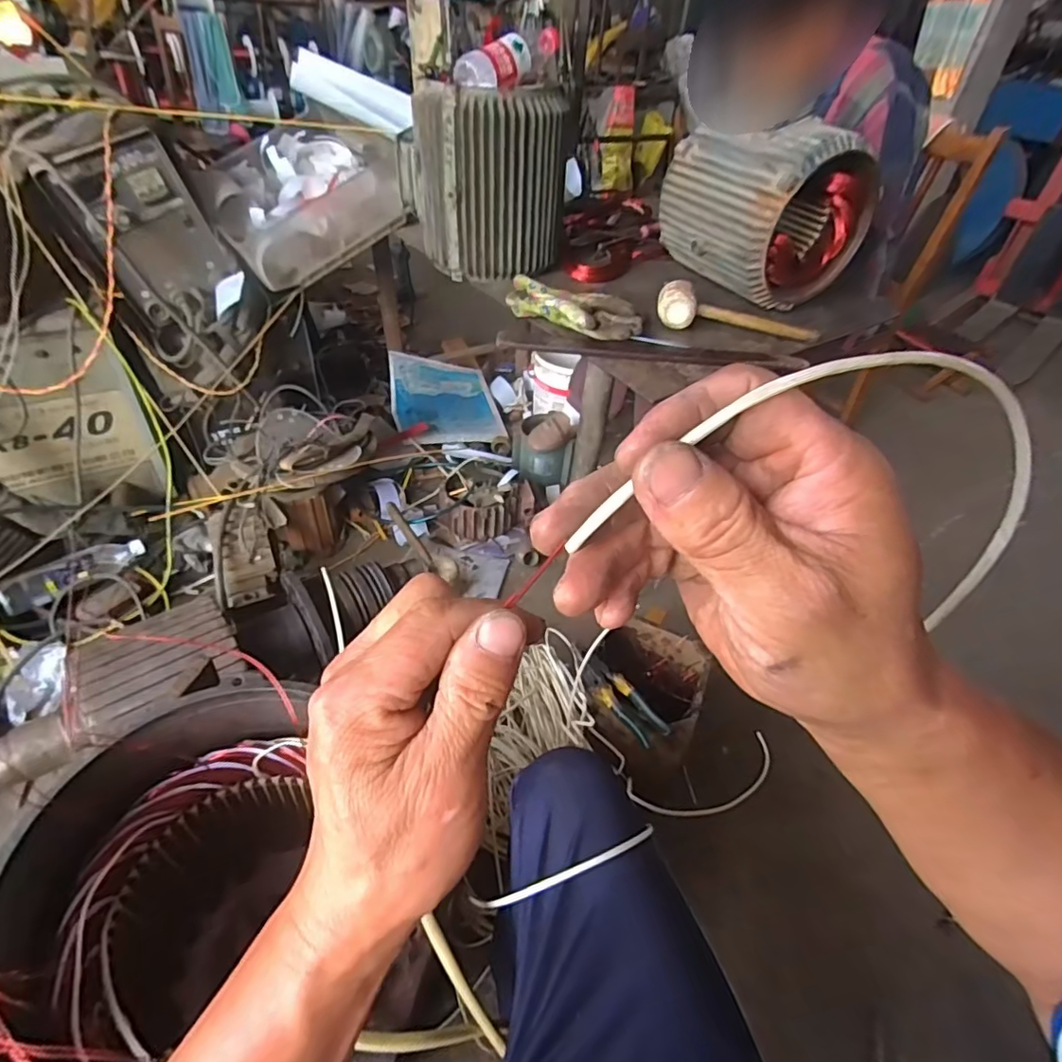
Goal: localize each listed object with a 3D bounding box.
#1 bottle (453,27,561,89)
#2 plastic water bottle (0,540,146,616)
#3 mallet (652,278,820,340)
[{"bbox_3d":[-0.033,-0.757,0.916,0.204,0.055,0.056,-39,57,-20],"label":"bottle"},{"bbox_3d":[-0.910,0.085,1.145,0.053,0.075,0.247,31,48,25],"label":"plastic water bottle"},{"bbox_3d":[0.337,-0.349,0.927,0.261,0.065,0.063,2,42,-3],"label":"mallet"}]

